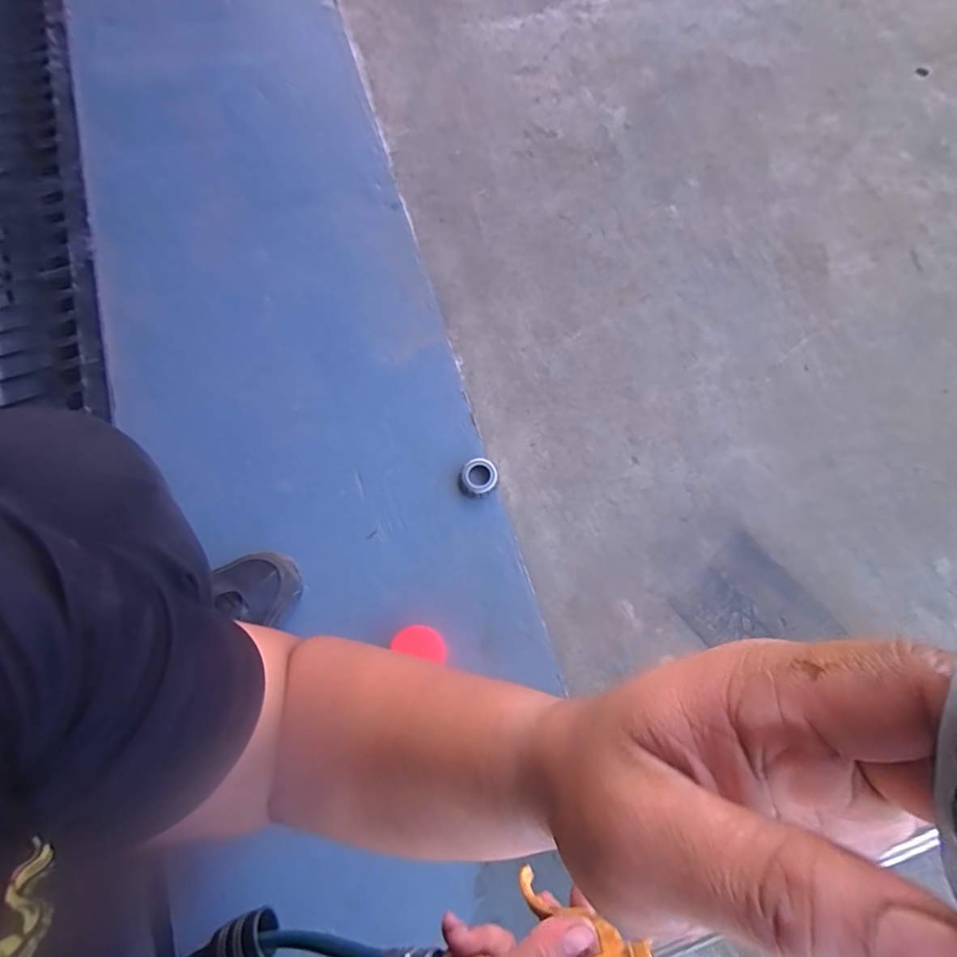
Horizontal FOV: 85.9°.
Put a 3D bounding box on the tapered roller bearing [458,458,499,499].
[{"bbox_3d":[-0.001,0.000,0.699,0.053,0.021,0.049,0,73,0],"label":"tapered roller bearing"}]

